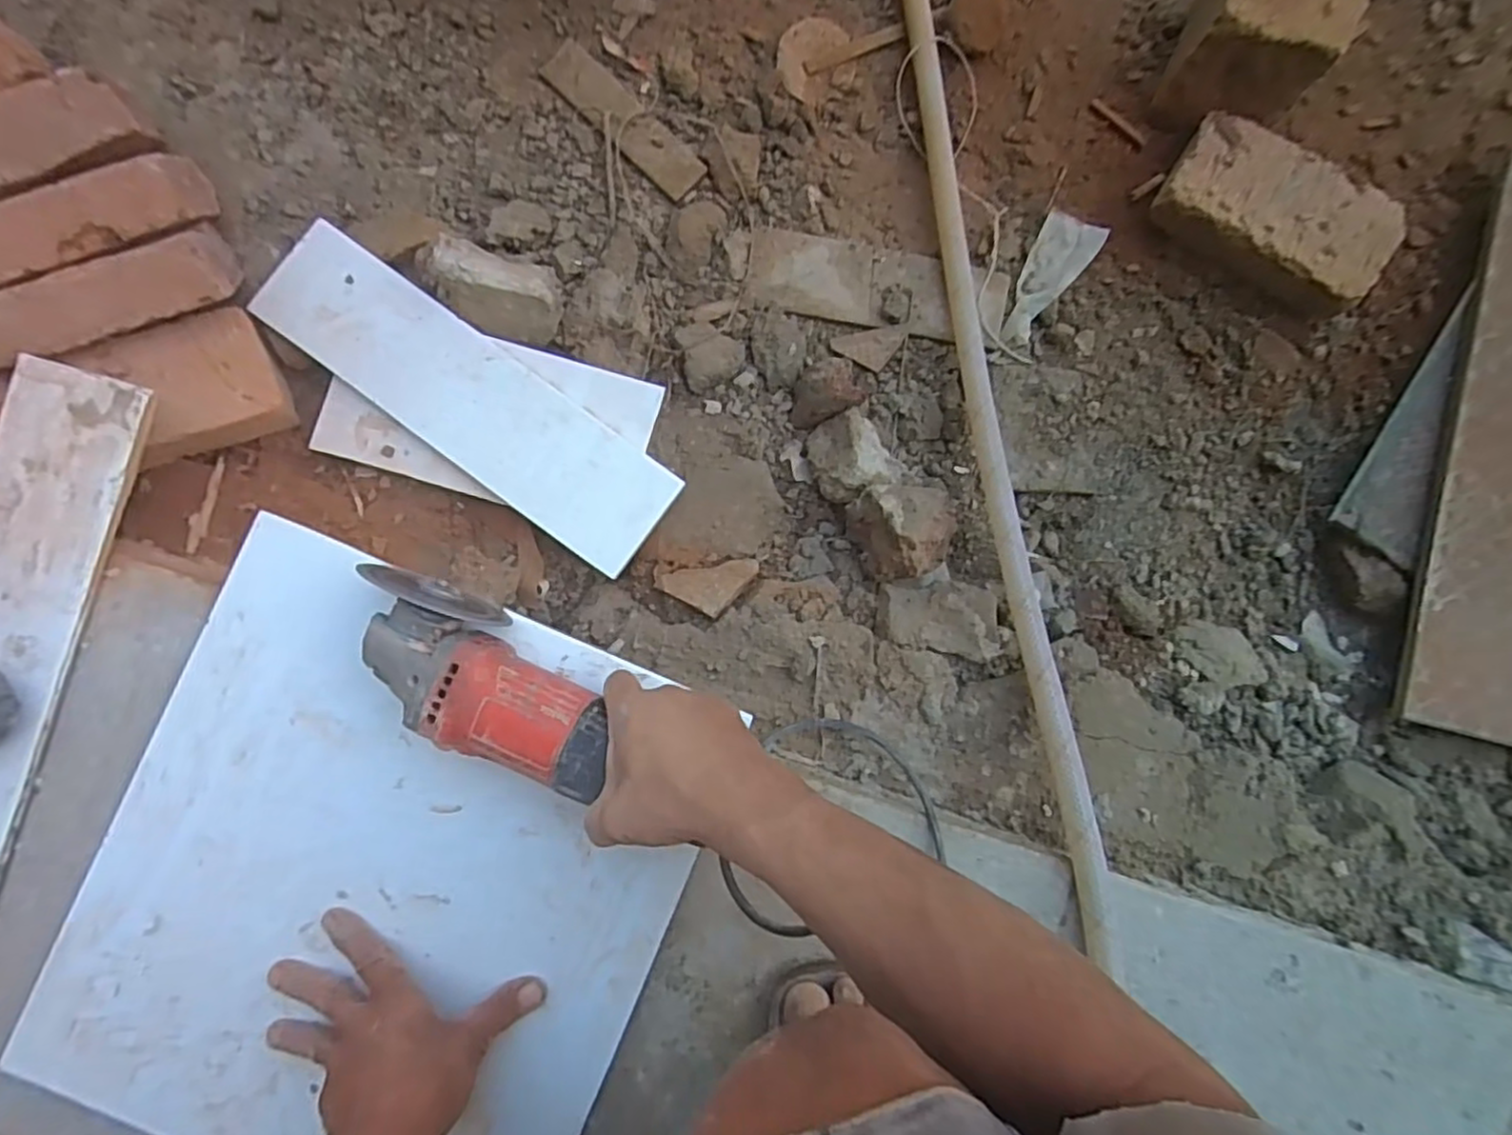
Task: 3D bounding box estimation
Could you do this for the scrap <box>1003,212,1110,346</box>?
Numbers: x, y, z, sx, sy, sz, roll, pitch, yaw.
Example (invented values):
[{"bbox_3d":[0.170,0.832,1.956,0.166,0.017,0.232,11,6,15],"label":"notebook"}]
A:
[{"bbox_3d":[0.255,-0.254,0.612,0.048,0.016,0.123,31,86,-1],"label":"scrap"}]

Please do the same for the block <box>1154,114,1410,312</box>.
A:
[{"bbox_3d":[0.435,-0.295,0.593,0.184,0.053,0.105,34,89,1],"label":"block"}]

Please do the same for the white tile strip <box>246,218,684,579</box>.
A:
[{"bbox_3d":[-0.230,-0.135,0.553,0.363,0.007,0.094,36,85,3],"label":"white tile strip"}]

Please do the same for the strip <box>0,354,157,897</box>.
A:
[{"bbox_3d":[-0.524,0.105,0.464,0.093,0.010,0.489,16,89,1],"label":"strip"}]

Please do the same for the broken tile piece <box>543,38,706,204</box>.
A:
[{"bbox_3d":[-0.115,-0.389,0.608,0.166,0.010,0.042,43,86,0],"label":"broken tile piece"}]

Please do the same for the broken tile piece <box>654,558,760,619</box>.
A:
[{"bbox_3d":[-0.040,0.017,0.559,0.082,0.006,0.044,-4,70,4],"label":"broken tile piece"}]

